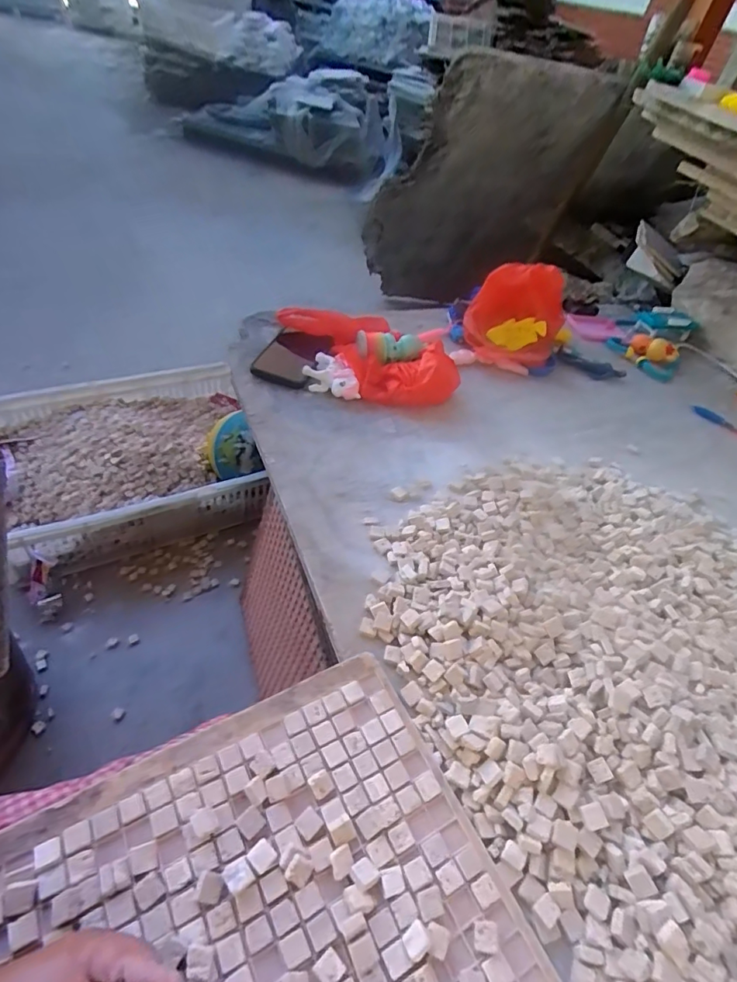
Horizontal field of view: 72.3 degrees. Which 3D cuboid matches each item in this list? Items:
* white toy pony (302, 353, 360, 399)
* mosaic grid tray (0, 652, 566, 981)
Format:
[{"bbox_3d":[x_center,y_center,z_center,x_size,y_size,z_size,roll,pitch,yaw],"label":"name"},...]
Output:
[{"bbox_3d":[-0.056,-0.164,0.720,0.067,0.032,0.081,-8,49,-20],"label":"white toy pony"},{"bbox_3d":[-0.053,0.305,0.286,0.321,0.025,0.344,-20,48,-24],"label":"mosaic grid tray"}]

